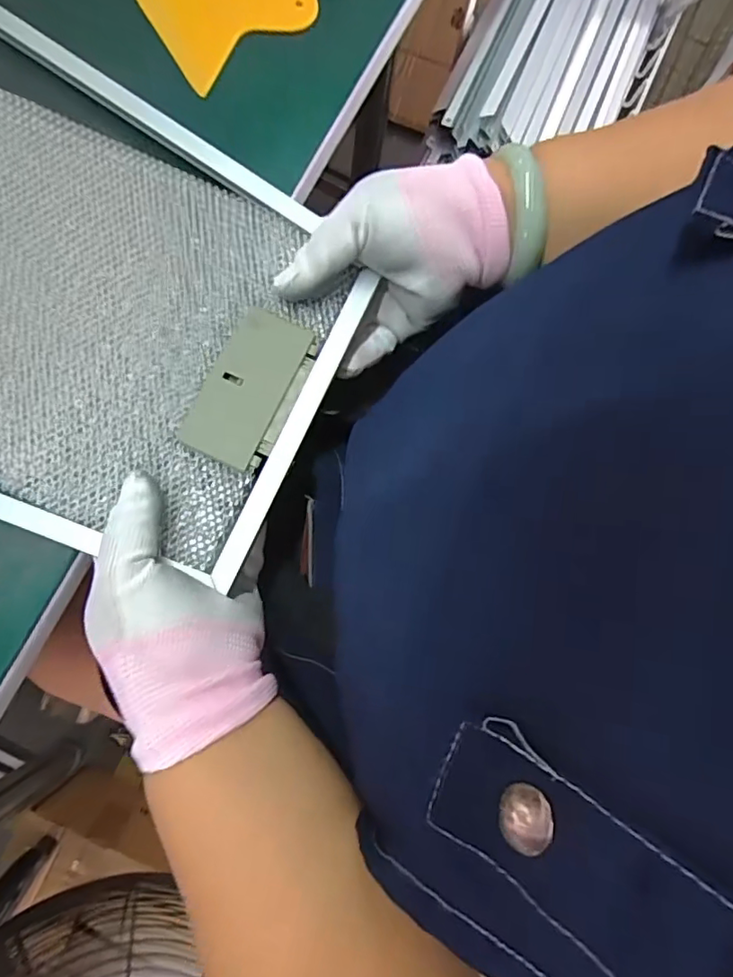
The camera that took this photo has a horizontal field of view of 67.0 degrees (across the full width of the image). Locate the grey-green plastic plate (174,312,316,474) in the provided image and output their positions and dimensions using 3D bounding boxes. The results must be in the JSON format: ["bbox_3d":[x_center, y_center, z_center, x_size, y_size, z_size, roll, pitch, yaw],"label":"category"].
[{"bbox_3d":[-0.061,-0.054,0.294,0.045,0.005,0.084,24,80,3],"label":"grey-green plastic plate"}]

